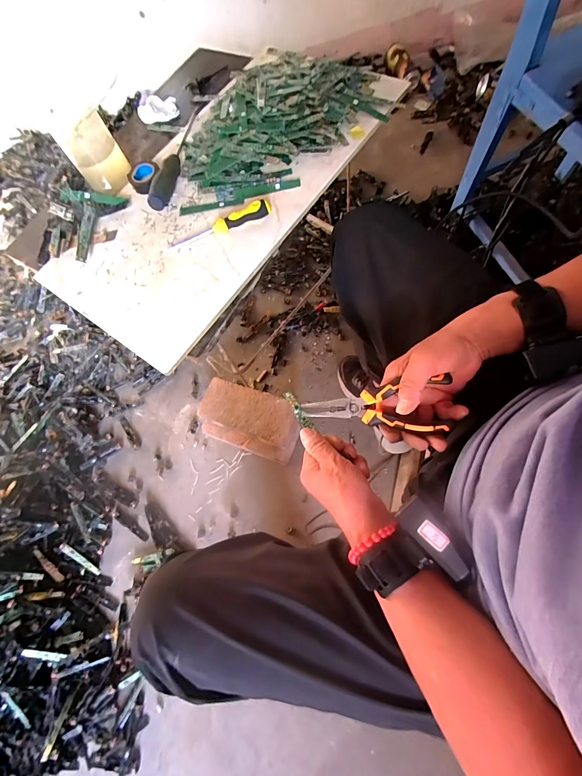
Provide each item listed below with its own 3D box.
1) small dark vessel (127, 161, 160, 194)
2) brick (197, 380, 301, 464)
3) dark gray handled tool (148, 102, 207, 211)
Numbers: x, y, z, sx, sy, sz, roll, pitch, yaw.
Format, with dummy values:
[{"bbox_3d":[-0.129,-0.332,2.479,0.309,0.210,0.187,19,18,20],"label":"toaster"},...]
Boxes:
[{"bbox_3d":[-0.242,-0.344,0.575,0.050,0.022,0.052,5,69,12],"label":"small dark vessel"},{"bbox_3d":[-0.098,0.076,0.842,0.240,0.079,0.133,18,72,16],"label":"brick"},{"bbox_3d":[-0.184,-0.401,0.588,0.028,0.029,0.272,7,69,12],"label":"dark gray handled tool"}]

